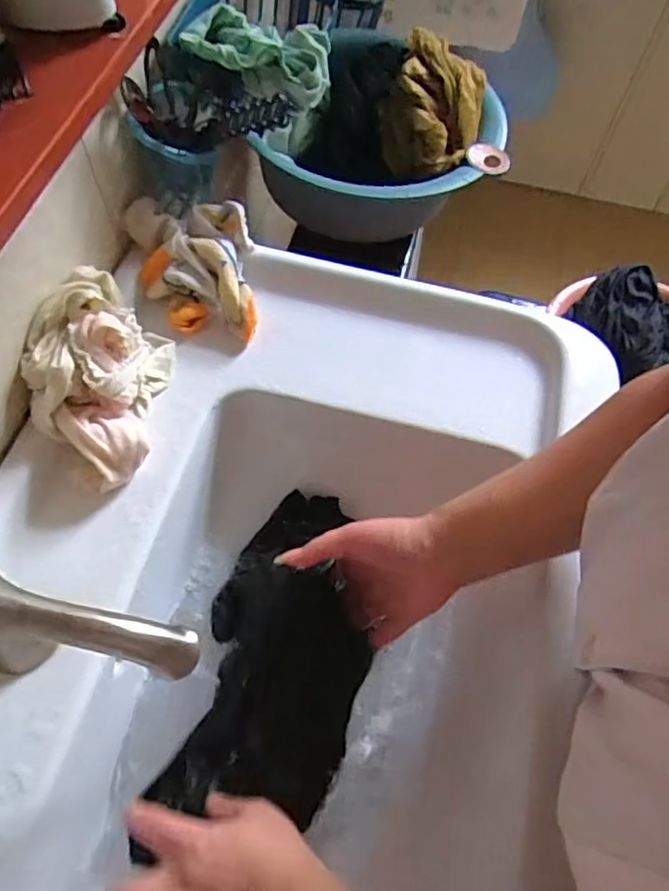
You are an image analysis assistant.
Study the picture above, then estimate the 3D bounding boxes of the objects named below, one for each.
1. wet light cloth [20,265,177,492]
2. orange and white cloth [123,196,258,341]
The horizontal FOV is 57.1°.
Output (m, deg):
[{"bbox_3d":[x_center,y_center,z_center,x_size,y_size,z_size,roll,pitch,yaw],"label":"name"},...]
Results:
[{"bbox_3d":[-0.186,-0.058,0.481,0.088,0.075,0.161,4,62,0],"label":"wet light cloth"},{"bbox_3d":[-0.129,-0.161,0.556,0.107,0.047,0.120,-3,63,-4],"label":"orange and white cloth"}]

